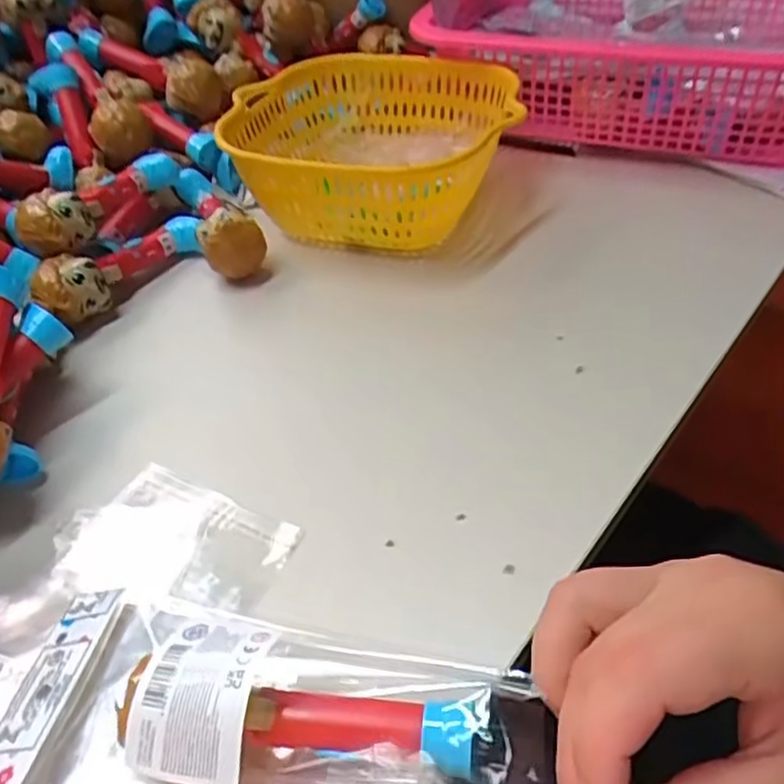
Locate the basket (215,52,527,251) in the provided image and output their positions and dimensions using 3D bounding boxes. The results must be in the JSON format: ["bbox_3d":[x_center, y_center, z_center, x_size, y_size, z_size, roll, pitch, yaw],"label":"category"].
[{"bbox_3d":[-0.017,-0.186,0.526,0.219,0.078,0.222,4,44,10],"label":"basket"}]

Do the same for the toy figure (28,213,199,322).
[{"bbox_3d":[-0.182,-0.085,0.467,0.035,0.041,0.118,26,51,28],"label":"toy figure"}]

